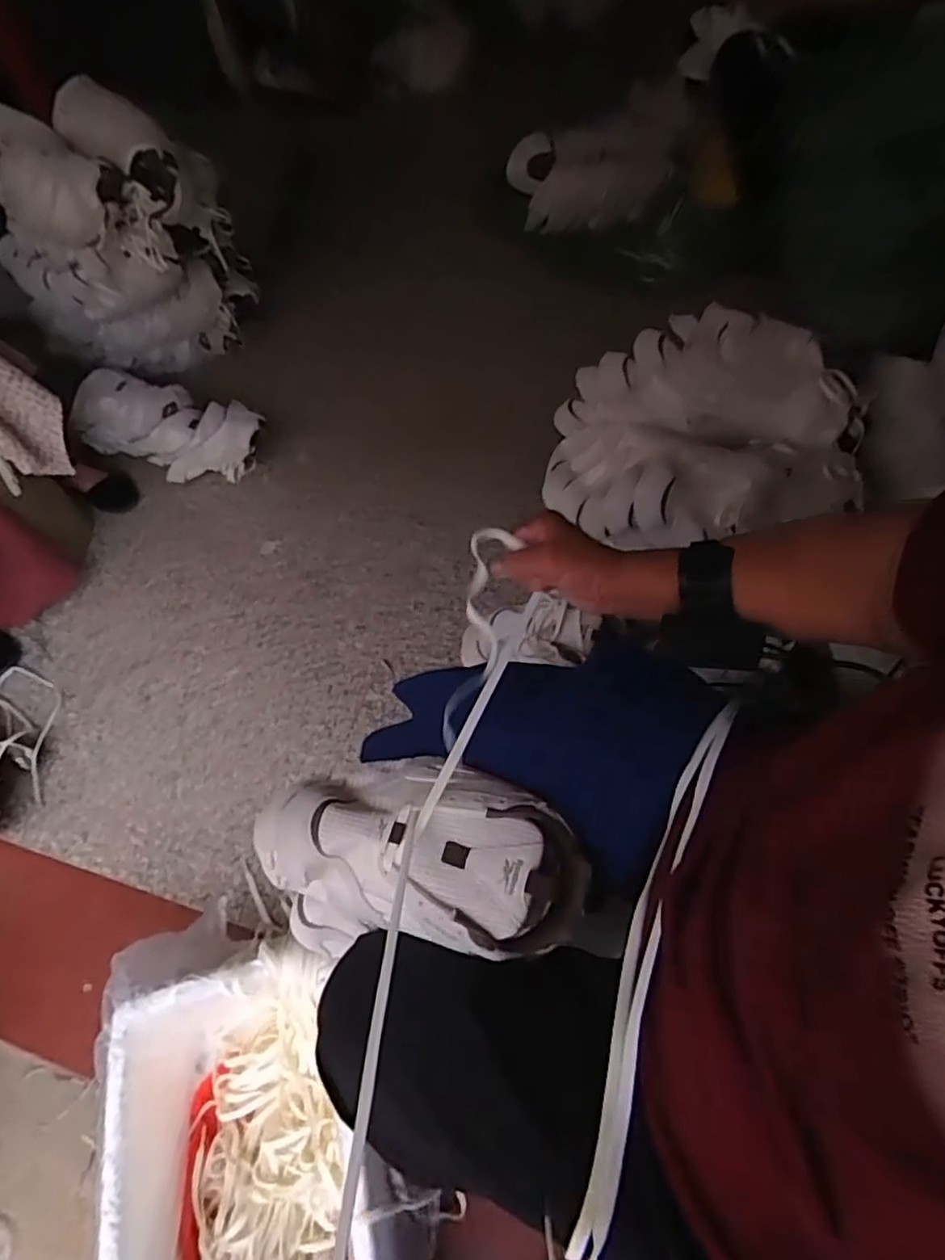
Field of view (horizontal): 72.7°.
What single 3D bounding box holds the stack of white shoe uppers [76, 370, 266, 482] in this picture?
[{"bbox_3d":[-0.663,-0.442,1.375,0.408,0.135,0.168,15,62,15],"label":"stack of white shoe uppers"}]

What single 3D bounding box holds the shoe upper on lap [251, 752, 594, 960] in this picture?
[{"bbox_3d":[-0.043,0.168,0.502,0.263,0.083,0.151,-2,57,6],"label":"shoe upper on lap"}]

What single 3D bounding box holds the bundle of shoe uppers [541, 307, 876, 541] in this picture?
[{"bbox_3d":[0.316,-0.258,0.899,0.412,0.154,0.334,5,58,11],"label":"bundle of shoe uppers"}]

